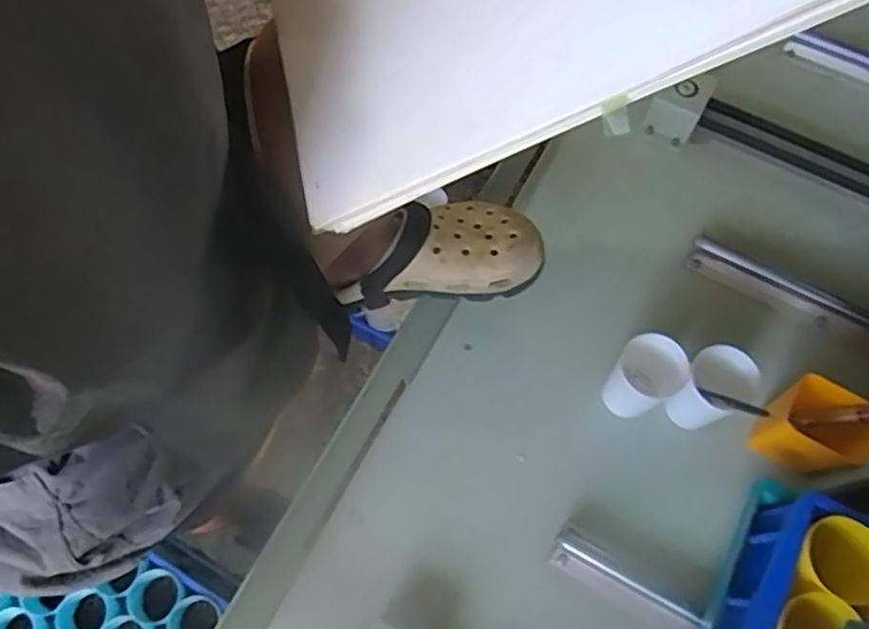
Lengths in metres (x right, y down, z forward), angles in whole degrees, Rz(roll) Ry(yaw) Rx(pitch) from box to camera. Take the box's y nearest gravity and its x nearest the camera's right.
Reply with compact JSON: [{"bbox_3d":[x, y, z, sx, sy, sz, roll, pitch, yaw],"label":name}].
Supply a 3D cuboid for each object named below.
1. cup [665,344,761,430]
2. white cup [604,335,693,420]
[{"bbox_3d":[0.276,0.075,0.688,0.059,0.094,0.061,0,67,-1],"label":"cup"},{"bbox_3d":[0.209,0.068,0.692,0.062,0.106,0.058,0,67,-1],"label":"white cup"}]

